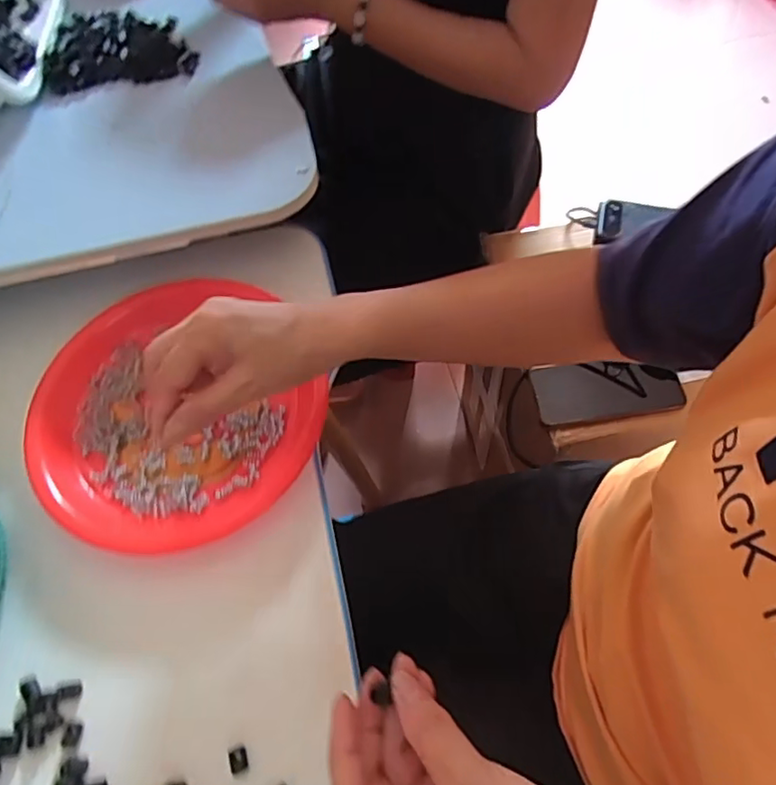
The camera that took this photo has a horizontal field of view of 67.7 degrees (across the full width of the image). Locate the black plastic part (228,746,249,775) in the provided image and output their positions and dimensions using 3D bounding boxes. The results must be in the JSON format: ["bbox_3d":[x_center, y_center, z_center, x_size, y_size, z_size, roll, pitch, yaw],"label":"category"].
[{"bbox_3d":[-0.093,0.227,0.358,0.011,0.004,0.014,-17,63,-6],"label":"black plastic part"}]

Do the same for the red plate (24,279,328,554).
[{"bbox_3d":[-0.172,0.012,0.457,0.211,0.038,0.222,-1,63,2],"label":"red plate"}]

